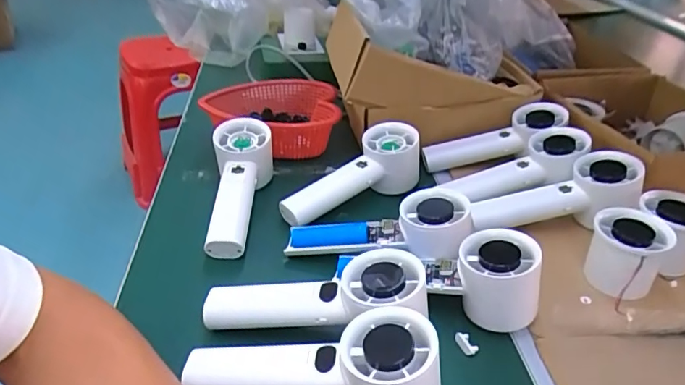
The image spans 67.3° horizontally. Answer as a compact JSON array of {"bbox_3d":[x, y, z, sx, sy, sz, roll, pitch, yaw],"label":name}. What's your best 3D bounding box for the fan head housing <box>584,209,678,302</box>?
[{"bbox_3d":[0.226,0.048,0.410,0.052,0.052,0.055,20,37,27],"label":"fan head housing"}]

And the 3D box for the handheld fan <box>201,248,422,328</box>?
[{"bbox_3d":[-0.019,0.088,0.372,0.159,0.057,0.054,-11,31,10],"label":"handheld fan"}]

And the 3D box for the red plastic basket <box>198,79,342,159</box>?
[{"bbox_3d":[-0.085,-0.089,0.620,0.157,0.058,0.137,-1,33,-2],"label":"red plastic basket"}]

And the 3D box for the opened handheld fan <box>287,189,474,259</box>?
[{"bbox_3d":[0.030,0.032,0.443,0.157,0.040,0.052,-7,31,13],"label":"opened handheld fan"}]

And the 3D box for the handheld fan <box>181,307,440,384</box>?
[{"bbox_3d":[-0.020,0.107,0.323,0.155,0.064,0.048,6,33,9],"label":"handheld fan"}]

